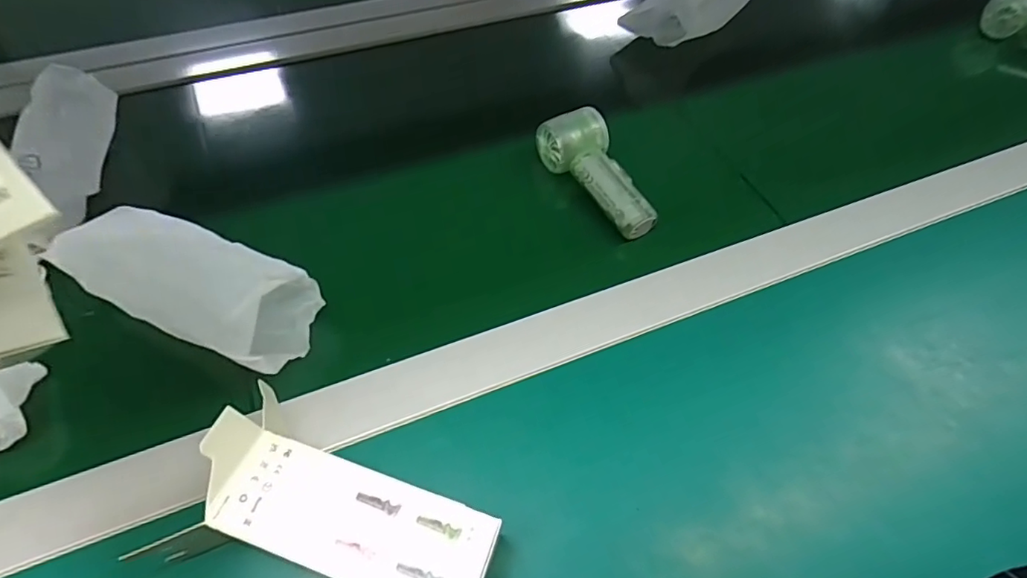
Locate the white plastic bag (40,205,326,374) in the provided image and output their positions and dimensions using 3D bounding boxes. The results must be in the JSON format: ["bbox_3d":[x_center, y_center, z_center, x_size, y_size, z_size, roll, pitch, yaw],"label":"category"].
[{"bbox_3d":[-0.205,-0.003,0.334,0.163,0.050,0.066,19,56,10],"label":"white plastic bag"}]

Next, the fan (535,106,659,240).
[{"bbox_3d":[0.062,-0.088,0.407,0.046,0.033,0.109,-19,57,-16],"label":"fan"}]

